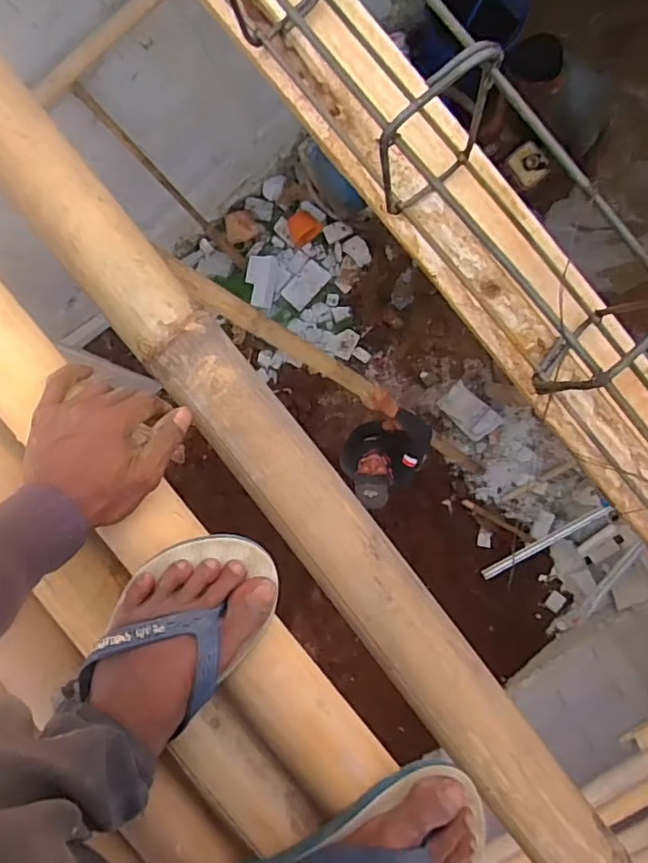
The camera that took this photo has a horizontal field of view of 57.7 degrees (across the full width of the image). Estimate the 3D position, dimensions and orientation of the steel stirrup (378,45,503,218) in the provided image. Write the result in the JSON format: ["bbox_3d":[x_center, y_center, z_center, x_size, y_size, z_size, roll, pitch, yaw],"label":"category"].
[{"bbox_3d":[0.087,-0.231,0.473,0.097,0.198,0.019,-34,91,9],"label":"steel stirrup"}]

